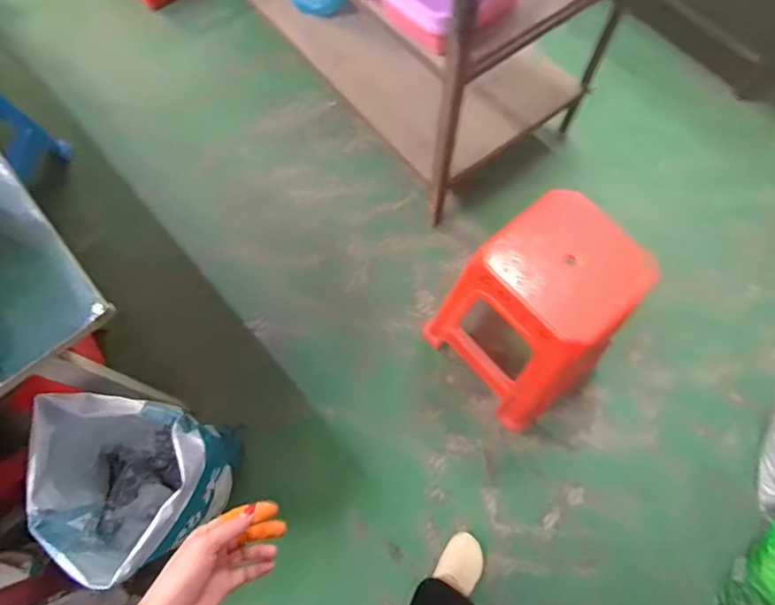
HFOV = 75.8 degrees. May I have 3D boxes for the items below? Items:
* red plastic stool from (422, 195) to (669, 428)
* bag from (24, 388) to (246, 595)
[{"bbox_3d":[0.343,0.055,1.202,0.312,0.499,0.339,-34,72,-12],"label":"red plastic stool"},{"bbox_3d":[-0.469,0.332,0.924,0.294,0.359,0.259,8,69,3],"label":"bag"}]

